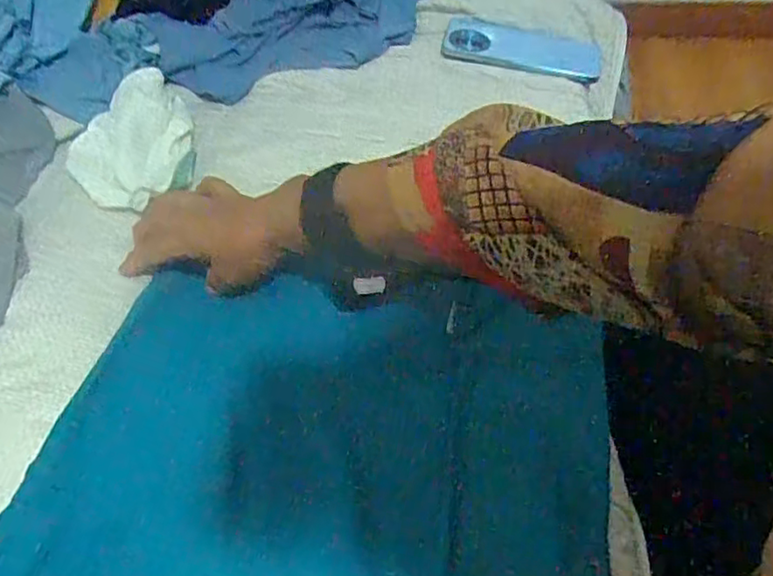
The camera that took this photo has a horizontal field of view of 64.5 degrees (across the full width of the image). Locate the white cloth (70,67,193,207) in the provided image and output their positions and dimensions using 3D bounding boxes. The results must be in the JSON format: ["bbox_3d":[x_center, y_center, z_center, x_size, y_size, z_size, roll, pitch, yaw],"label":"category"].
[{"bbox_3d":[-0.230,-0.132,0.547,0.108,0.034,0.149,-21,54,-12],"label":"white cloth"}]

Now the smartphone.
[{"bbox_3d":[0.142,-0.251,0.641,0.161,0.011,0.068,14,62,7],"label":"smartphone"}]

